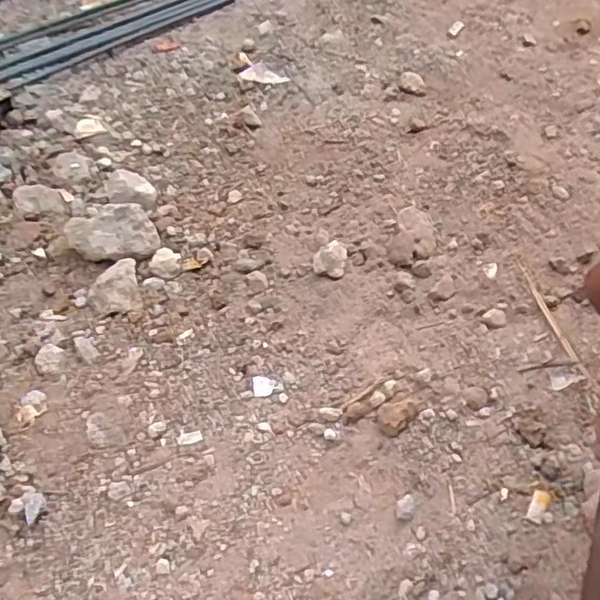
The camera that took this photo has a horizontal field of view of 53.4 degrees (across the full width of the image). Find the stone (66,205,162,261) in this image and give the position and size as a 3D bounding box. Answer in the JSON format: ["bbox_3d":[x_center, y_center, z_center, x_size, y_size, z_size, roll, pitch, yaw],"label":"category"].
[{"bbox_3d":[-0.172,-0.060,0.546,0.076,0.035,0.043,-15,53,-11],"label":"stone"}]

